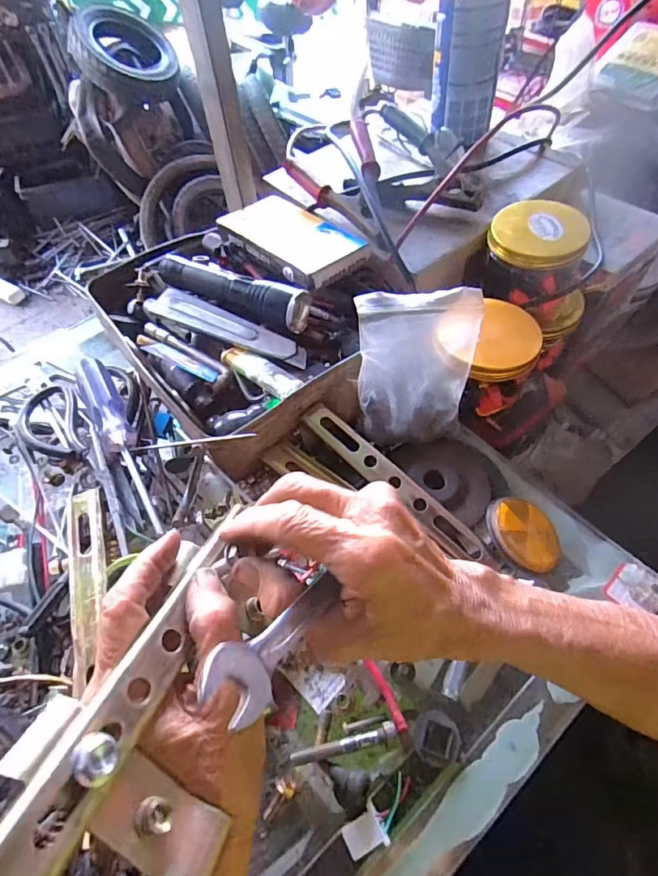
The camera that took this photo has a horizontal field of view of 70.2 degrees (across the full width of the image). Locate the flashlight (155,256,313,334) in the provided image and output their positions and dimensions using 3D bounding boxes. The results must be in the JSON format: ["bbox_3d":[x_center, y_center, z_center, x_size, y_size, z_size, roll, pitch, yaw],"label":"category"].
[{"bbox_3d":[-0.085,-0.132,0.409,0.143,0.031,0.032,25,61,17],"label":"flashlight"}]

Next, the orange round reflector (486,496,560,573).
[{"bbox_3d":[0.136,0.065,0.325,0.052,0.006,0.055,-25,70,-36],"label":"orange round reflector"}]

